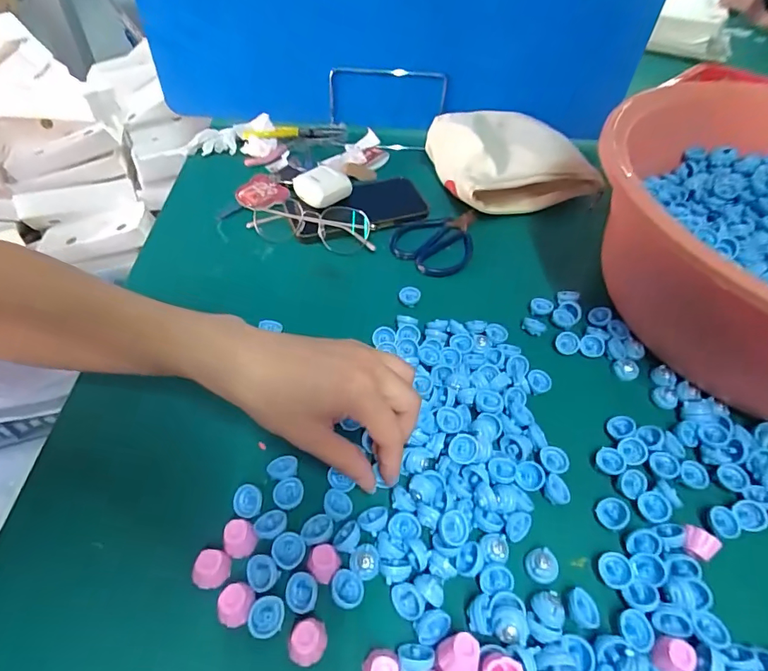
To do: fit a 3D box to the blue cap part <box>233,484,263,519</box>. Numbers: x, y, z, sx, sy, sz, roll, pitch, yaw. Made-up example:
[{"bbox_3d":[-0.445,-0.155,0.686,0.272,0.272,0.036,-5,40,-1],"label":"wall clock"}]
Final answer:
[{"bbox_3d":[-0.085,0.103,0.280,0.017,0.007,0.018,4,49,-3],"label":"blue cap part"}]

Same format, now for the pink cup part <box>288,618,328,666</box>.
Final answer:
[{"bbox_3d":[-0.040,0.159,0.234,0.020,0.015,0.018,-13,52,-17],"label":"pink cup part"}]

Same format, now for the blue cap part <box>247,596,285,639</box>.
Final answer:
[{"bbox_3d":[-0.063,0.151,0.241,0.018,0.007,0.018,3,49,-3],"label":"blue cap part"}]

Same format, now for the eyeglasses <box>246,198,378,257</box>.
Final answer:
[{"bbox_3d":[-0.075,-0.112,0.450,0.124,0.030,0.056,26,51,16],"label":"eyeglasses"}]

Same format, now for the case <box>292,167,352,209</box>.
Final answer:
[{"bbox_3d":[-0.067,-0.158,0.479,0.046,0.025,0.046,-31,59,-29],"label":"case"}]

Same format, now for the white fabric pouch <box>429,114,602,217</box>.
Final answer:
[{"bbox_3d":[0.143,-0.201,0.518,0.157,0.072,0.130,-11,51,-15],"label":"white fabric pouch"}]

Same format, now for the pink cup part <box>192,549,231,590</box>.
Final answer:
[{"bbox_3d":[-0.097,0.132,0.254,0.018,0.016,0.016,0,49,-6],"label":"pink cup part"}]

